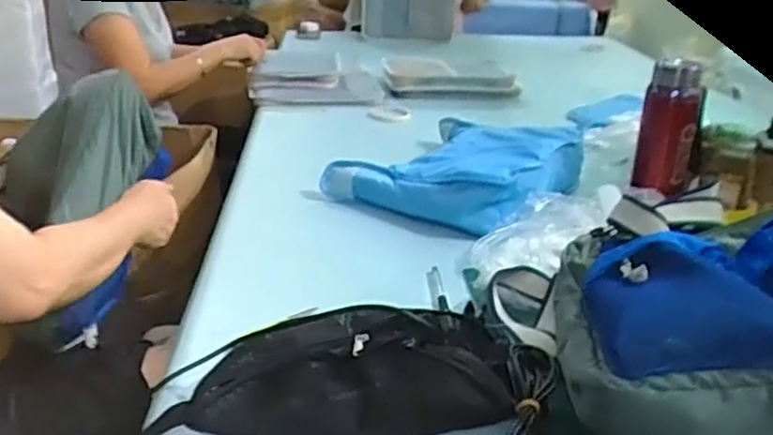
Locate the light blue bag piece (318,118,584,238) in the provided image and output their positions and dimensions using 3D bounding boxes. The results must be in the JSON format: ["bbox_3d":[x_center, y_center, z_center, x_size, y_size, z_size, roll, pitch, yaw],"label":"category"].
[{"bbox_3d":[0.125,-0.084,1.102,0.305,0.098,0.336,21,30,35],"label":"light blue bag piece"}]

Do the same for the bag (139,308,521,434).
[{"bbox_3d":[-0.041,0.130,0.625,0.299,0.087,0.128,2,24,-2],"label":"bag"}]

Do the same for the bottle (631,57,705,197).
[{"bbox_3d":[0.422,-0.132,1.025,0.085,0.187,0.076,9,25,14],"label":"bottle"}]

